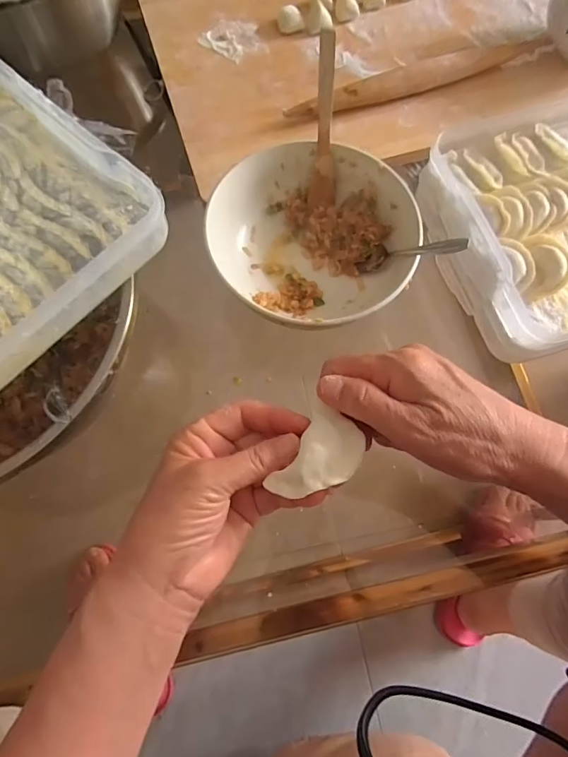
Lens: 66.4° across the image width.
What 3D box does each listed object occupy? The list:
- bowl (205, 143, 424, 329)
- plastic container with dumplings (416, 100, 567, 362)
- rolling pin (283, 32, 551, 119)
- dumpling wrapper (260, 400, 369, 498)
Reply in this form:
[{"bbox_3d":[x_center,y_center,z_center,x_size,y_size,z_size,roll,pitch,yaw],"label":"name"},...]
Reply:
[{"bbox_3d":[0.026,-0.124,0.395,0.167,0.061,0.173,0,72,-1],"label":"bowl"},{"bbox_3d":[0.320,-0.173,0.414,0.347,0.062,0.245,-17,73,-6],"label":"plastic container with dumplings"},{"bbox_3d":[0.156,-0.334,0.472,0.315,0.029,0.031,-21,73,-7],"label":"rolling pin"},{"bbox_3d":[0.021,0.043,0.240,0.038,0.014,0.053,34,75,10],"label":"dumpling wrapper"}]

